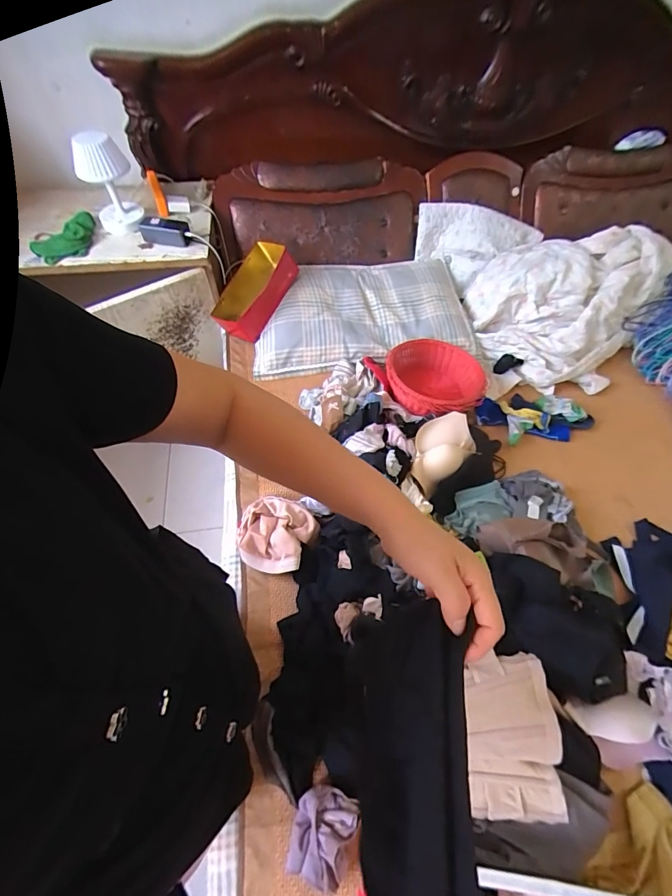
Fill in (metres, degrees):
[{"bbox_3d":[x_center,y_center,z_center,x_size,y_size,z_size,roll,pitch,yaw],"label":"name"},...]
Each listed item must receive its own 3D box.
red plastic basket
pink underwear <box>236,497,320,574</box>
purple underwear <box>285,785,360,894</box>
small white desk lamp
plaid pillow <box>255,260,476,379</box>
[{"bbox_3d":[0.278,-0.188,1.157,0.275,0.122,0.273,1,57,-2],"label":"red plastic basket"},{"bbox_3d":[-0.138,0.190,0.896,0.167,0.038,0.164,1,57,-2],"label":"pink underwear"},{"bbox_3d":[-0.019,0.617,0.637,0.101,0.056,0.122,13,57,6],"label":"purple underwear"},{"bbox_3d":[-0.632,-0.737,1.104,0.128,0.196,0.135,-28,62,-19],"label":"small white desk lamp"},{"bbox_3d":[0.067,-0.437,1.285,0.679,0.102,0.392,-9,58,-8],"label":"plaid pillow"}]

